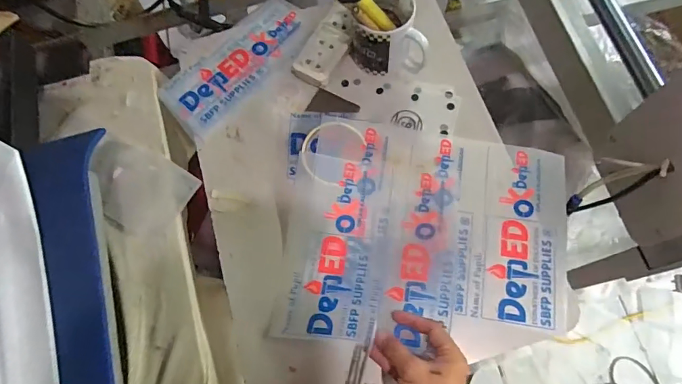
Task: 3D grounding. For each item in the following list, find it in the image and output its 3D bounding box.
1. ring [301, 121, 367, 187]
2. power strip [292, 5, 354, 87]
[{"bbox_3d":[-0.009,-0.052,0.580,0.088,0.014,0.090,-1,71,3],"label":"ring"},{"bbox_3d":[-0.021,-0.213,0.631,0.056,0.029,0.122,22,73,10],"label":"power strip"}]

